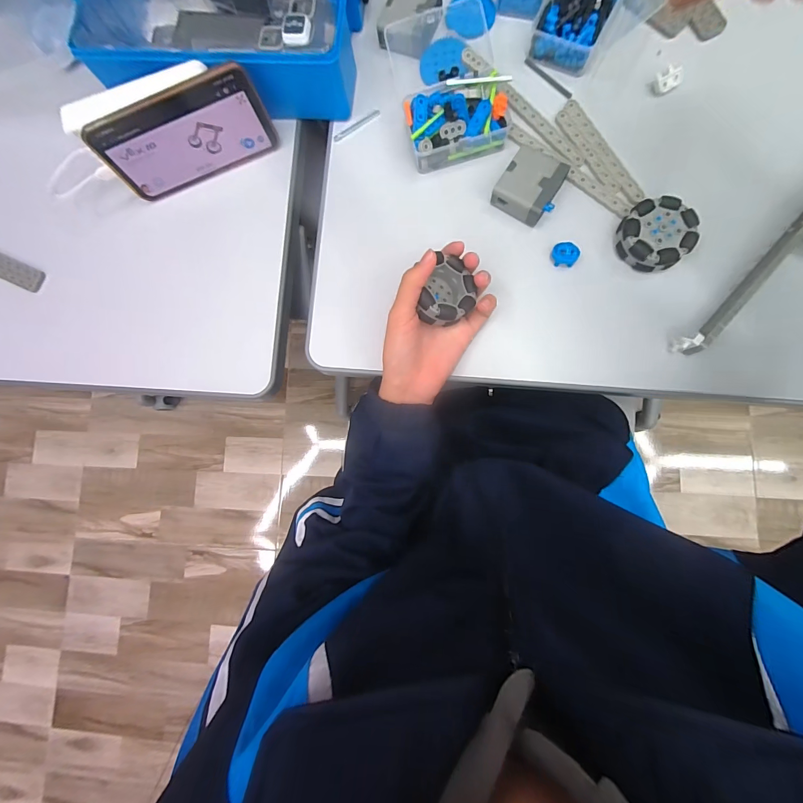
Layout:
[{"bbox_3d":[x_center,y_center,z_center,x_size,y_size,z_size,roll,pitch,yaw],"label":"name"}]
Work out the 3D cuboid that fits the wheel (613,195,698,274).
[{"bbox_3d":[0.231,-0.151,0.325,0.056,0.025,0.059,-1,84,5],"label":"wheel"}]

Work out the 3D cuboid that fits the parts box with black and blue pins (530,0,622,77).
[{"bbox_3d":[0.172,-0.377,0.347,0.064,0.026,0.091,26,87,7],"label":"parts box with black and blue pins"}]

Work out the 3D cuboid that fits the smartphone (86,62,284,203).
[{"bbox_3d":[-0.208,-0.255,0.349,0.157,0.078,0.011,-18,69,4],"label":"smartphone"}]

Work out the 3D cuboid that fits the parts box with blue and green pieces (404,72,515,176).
[{"bbox_3d":[0.055,-0.273,0.347,0.098,0.034,0.060,-13,83,4],"label":"parts box with blue and green pieces"}]

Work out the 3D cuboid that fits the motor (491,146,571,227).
[{"bbox_3d":[0.122,-0.206,0.340,0.051,0.023,0.056,32,88,8],"label":"motor"}]

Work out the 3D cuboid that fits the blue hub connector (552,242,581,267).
[{"bbox_3d":[0.155,-0.139,0.337,0.024,0.015,0.017,3,84,6],"label":"blue hub connector"}]

